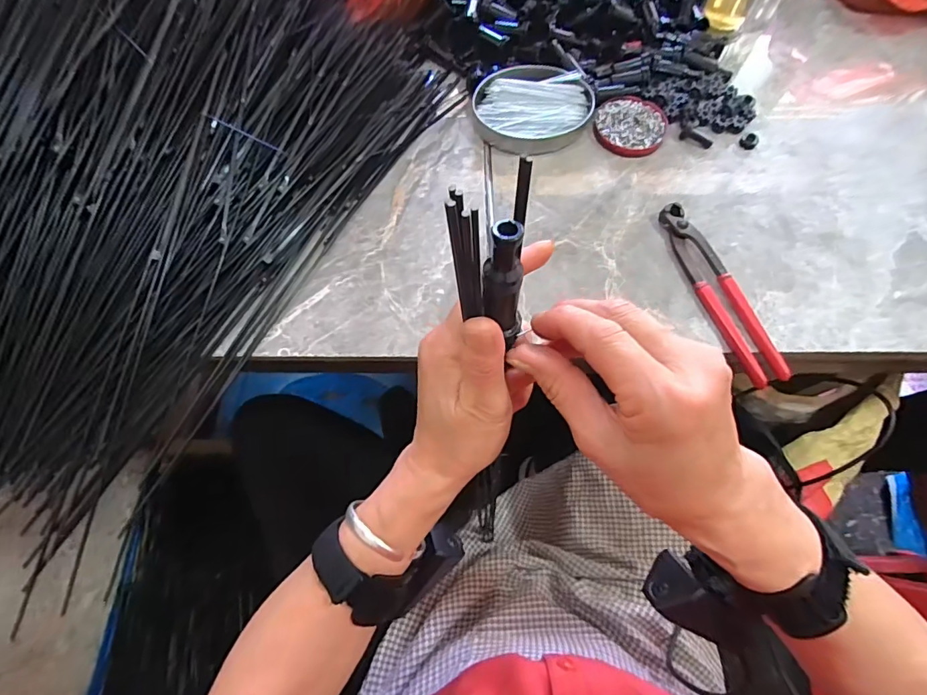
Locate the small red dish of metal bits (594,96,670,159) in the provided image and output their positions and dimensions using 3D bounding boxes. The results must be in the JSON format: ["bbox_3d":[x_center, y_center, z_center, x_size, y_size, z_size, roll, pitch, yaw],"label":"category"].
[{"bbox_3d":[0.196,-0.260,0.558,0.080,0.014,0.079,1,68,-1],"label":"small red dish of metal bits"}]

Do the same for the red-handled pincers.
[{"bbox_3d":[0.252,-0.057,0.469,0.038,0.018,0.201,-15,69,-8],"label":"red-handled pincers"}]

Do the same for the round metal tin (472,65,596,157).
[{"bbox_3d":[0.081,-0.279,0.554,0.135,0.026,0.106,-11,69,-6],"label":"round metal tin"}]

